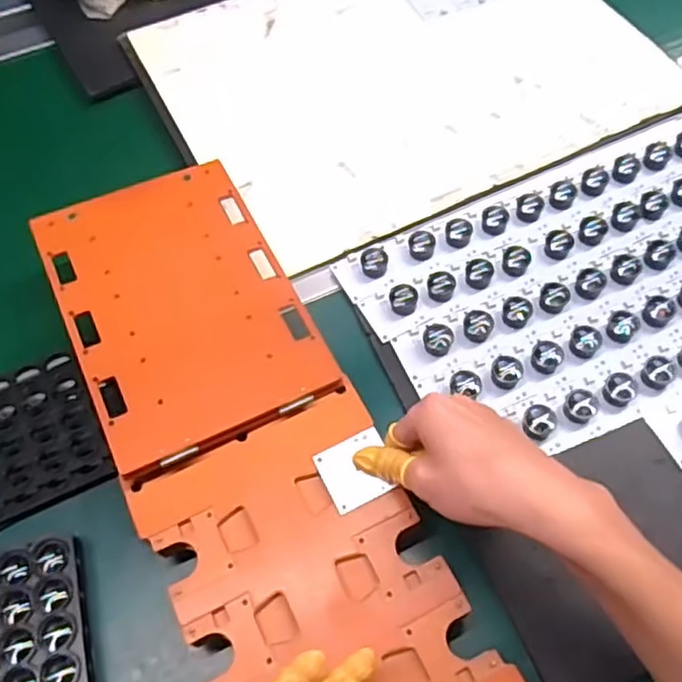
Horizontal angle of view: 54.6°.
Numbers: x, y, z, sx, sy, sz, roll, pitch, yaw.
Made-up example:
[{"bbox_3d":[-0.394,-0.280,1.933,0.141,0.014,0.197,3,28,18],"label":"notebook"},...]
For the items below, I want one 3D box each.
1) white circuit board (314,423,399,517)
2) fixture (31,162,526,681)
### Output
[{"bbox_3d":[0.011,0.085,0.439,0.046,0.004,0.045,-22,61,-11],"label":"white circuit board"},{"bbox_3d":[-0.066,0.063,0.445,0.163,0.021,0.455,-28,67,-14],"label":"fixture"}]

